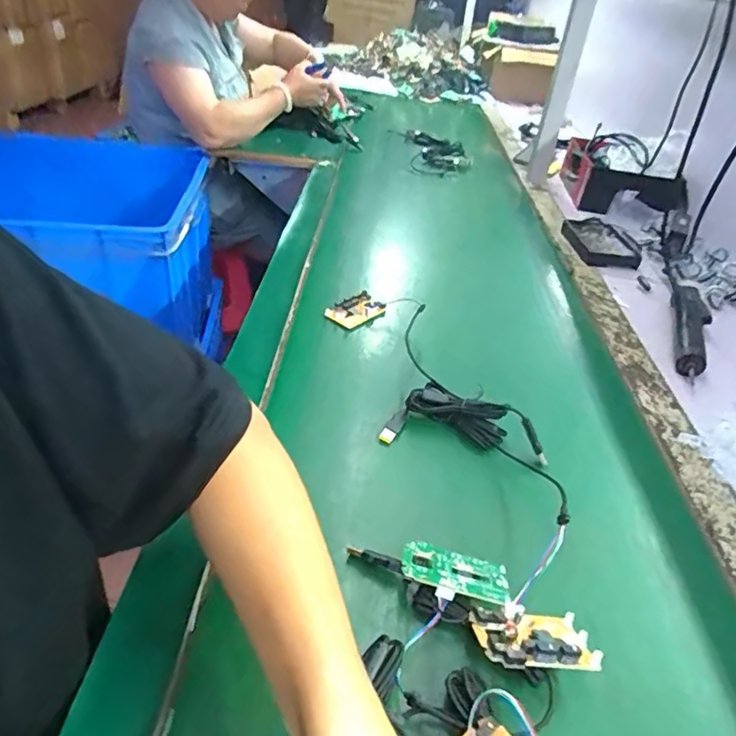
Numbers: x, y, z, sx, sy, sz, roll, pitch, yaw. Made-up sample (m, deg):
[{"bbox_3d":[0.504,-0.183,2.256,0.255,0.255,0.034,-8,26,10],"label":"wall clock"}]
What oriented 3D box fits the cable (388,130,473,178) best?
[{"bbox_3d":[0.151,-0.534,1.334,0.150,0.044,0.306,-4,38,-10],"label":"cable"}]

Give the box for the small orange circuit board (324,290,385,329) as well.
[{"bbox_3d":[-0.016,-0.073,0.700,0.074,0.013,0.045,-31,59,-30],"label":"small orange circuit board"}]

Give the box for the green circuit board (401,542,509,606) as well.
[{"bbox_3d":[0.063,0.148,0.396,0.078,0.006,0.040,15,20,2],"label":"green circuit board"}]

